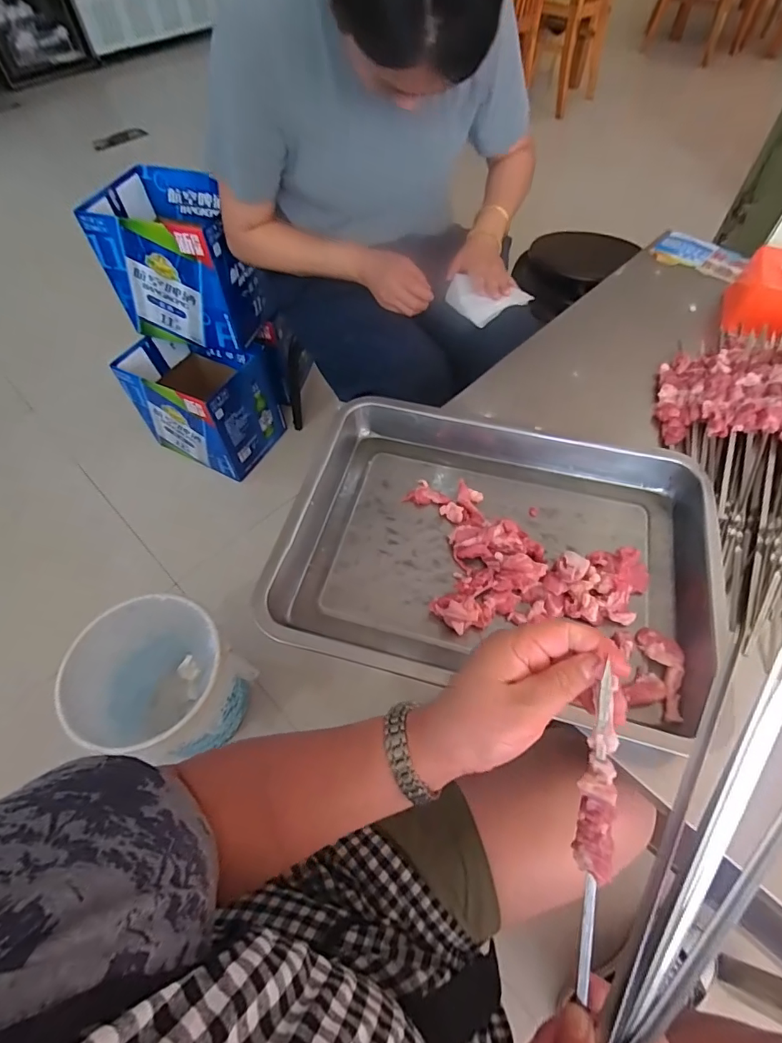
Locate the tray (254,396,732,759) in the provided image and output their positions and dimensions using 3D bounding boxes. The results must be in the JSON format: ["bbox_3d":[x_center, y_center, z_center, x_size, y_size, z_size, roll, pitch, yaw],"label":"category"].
[{"bbox_3d":[0.102,0.014,0.464,0.377,0.055,0.294,11,59,8],"label":"tray"}]

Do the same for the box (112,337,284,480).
[{"bbox_3d":[-0.457,-0.320,1.204,0.285,0.252,0.265,24,61,15],"label":"box"}]

